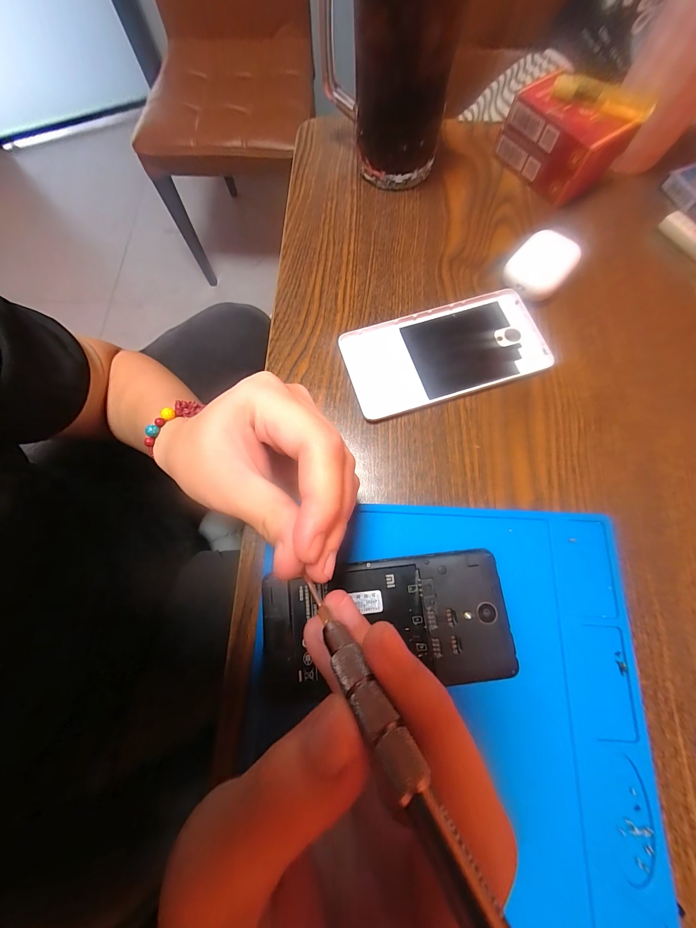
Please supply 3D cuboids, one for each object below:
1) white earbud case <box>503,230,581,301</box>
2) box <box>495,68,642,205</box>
[{"bbox_3d":[0.157,-0.162,0.260,0.045,0.018,0.059,35,79,10],"label":"white earbud case"},{"bbox_3d":[0.186,-0.283,0.273,0.057,0.051,0.091,-34,77,-8],"label":"box"}]

